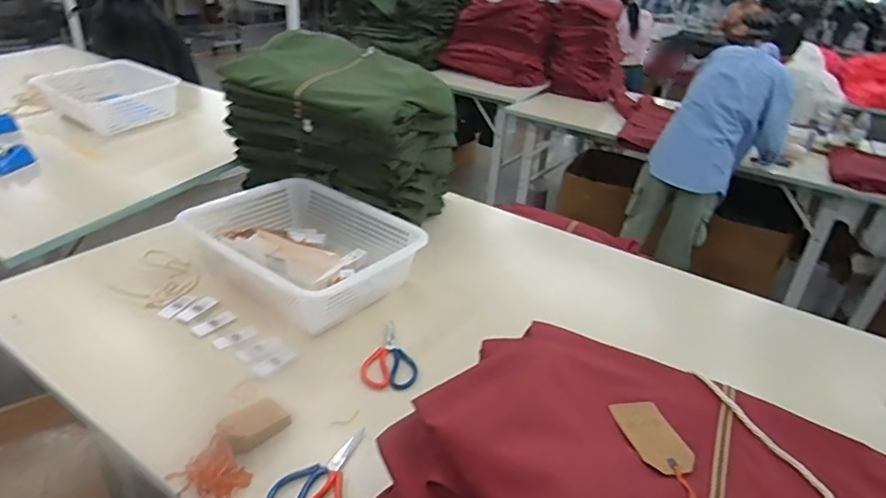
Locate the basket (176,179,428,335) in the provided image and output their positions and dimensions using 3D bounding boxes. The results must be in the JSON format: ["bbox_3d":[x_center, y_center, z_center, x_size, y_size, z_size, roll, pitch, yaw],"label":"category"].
[{"bbox_3d":[-0.326,0.004,1.183,0.474,0.142,0.362,22,33,26],"label":"basket"}]

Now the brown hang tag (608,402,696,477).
[{"bbox_3d":[0.236,0.208,0.578,0.061,0.006,0.100,-1,25,-12],"label":"brown hang tag"}]

